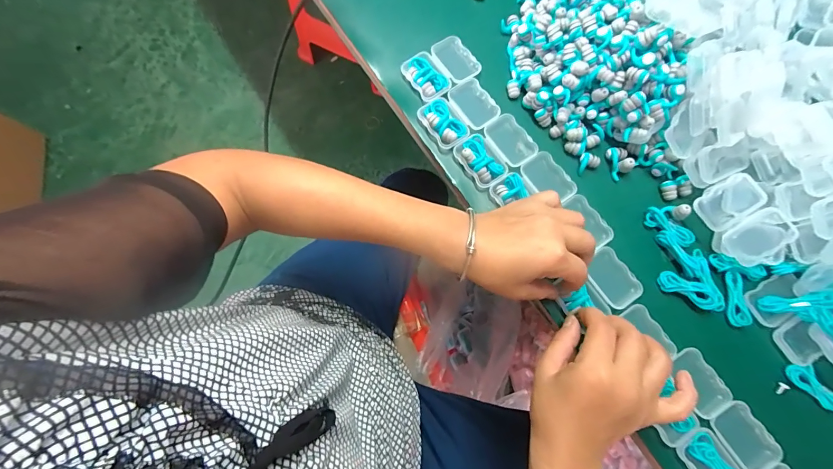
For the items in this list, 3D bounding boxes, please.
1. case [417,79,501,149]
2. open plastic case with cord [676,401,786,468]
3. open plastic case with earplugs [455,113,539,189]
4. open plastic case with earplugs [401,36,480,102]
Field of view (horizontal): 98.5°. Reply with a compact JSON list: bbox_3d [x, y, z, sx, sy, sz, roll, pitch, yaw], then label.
[{"bbox_3d":[0.046,-0.130,0.382,0.076,0.014,0.054,-34,79,-7],"label":"case"},{"bbox_3d":[0.273,0.189,0.310,0.076,0.011,0.058,-32,79,-6],"label":"open plastic case with cord"},{"bbox_3d":[0.083,-0.088,0.371,0.075,0.015,0.054,-36,79,-7],"label":"open plastic case with earplugs"},{"bbox_3d":[0.027,-0.182,0.394,0.075,0.016,0.054,-34,79,-7],"label":"open plastic case with earplugs"}]

